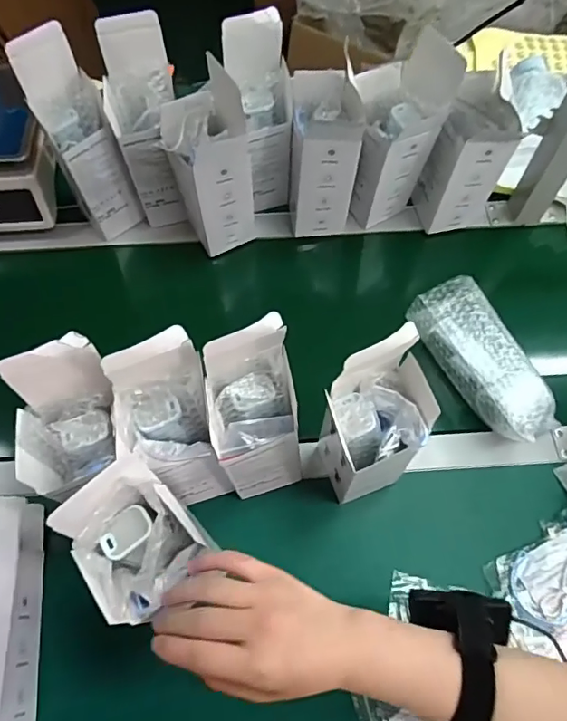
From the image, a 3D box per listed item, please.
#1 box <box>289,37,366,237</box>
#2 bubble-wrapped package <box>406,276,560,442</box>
[{"bbox_3d":[0.051,-0.262,0.658,0.083,0.197,0.090,1,65,1],"label":"box"},{"bbox_3d":[0.242,-0.001,0.614,0.075,0.059,0.205,-25,67,-11],"label":"bubble-wrapped package"}]

